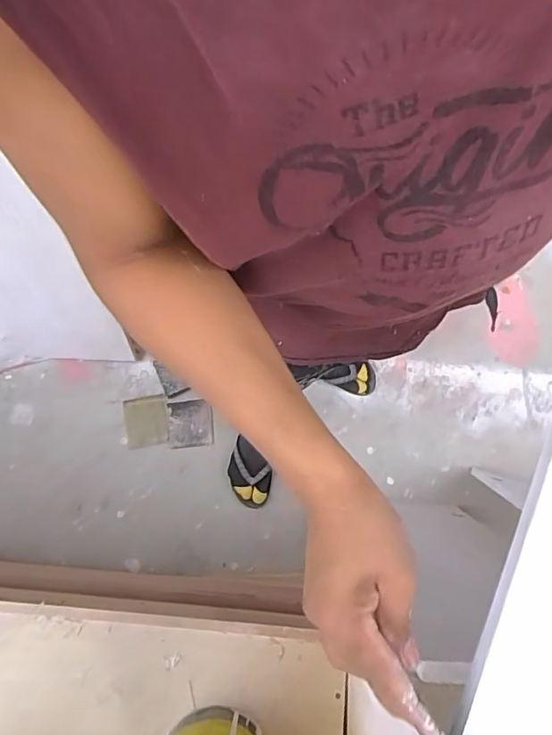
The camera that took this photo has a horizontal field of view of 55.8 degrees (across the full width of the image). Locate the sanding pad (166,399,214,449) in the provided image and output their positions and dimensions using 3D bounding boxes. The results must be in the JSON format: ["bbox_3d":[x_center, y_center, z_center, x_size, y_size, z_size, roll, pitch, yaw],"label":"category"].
[{"bbox_3d":[-0.229,0.150,1.386,0.118,0.017,0.123,-5,75,-2],"label":"sanding pad"}]

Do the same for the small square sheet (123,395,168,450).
[{"bbox_3d":[-0.348,0.146,1.396,0.114,0.005,0.131,-9,78,0],"label":"small square sheet"}]

